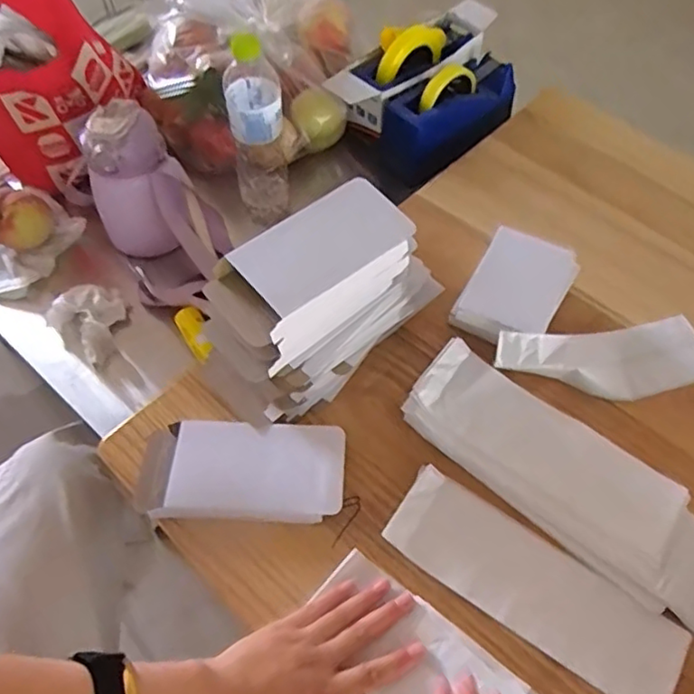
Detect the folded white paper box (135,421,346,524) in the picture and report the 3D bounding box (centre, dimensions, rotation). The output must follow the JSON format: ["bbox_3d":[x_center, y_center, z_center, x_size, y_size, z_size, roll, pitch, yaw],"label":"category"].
[{"bbox_3d":[-0.098,0.111,0.561,0.188,0.018,0.089,1,56,0],"label":"folded white paper box"}]

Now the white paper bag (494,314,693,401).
[{"bbox_3d":[0.265,0.009,0.622,0.239,0.037,0.081,0,55,-17],"label":"white paper bag"}]

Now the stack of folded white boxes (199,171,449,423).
[{"bbox_3d":[-0.012,-0.051,0.598,0.241,0.145,0.109,-33,62,-21],"label":"stack of folded white boxes"}]

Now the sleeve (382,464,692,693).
[{"bbox_3d":[0.155,0.199,0.515,0.247,0.011,0.082,30,64,19],"label":"sleeve"}]

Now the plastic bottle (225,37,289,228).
[{"bbox_3d":[-0.110,-0.256,0.765,0.068,0.245,0.062,-8,58,-5],"label":"plastic bottle"}]

